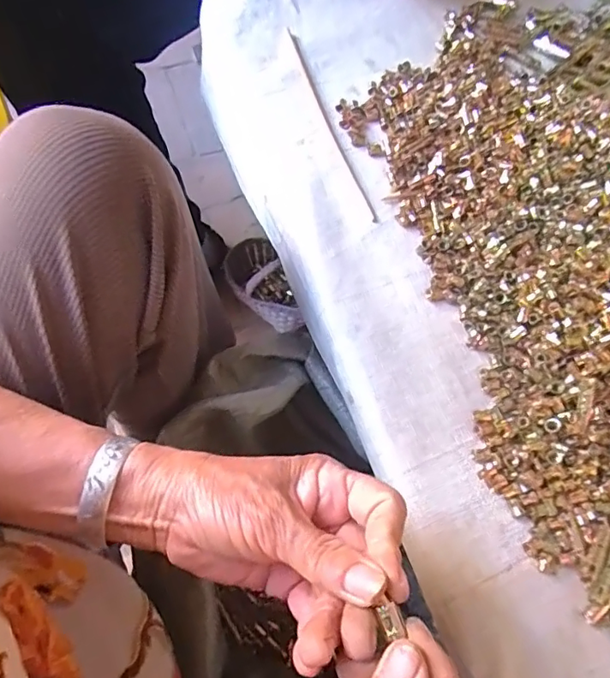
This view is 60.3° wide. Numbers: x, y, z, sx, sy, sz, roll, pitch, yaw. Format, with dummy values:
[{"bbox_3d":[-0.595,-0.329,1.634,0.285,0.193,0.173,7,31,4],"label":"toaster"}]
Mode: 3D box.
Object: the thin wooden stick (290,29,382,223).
[{"bbox_3d":[0.022,-0.193,0.460,0.009,0.004,0.222,-16,69,-9],"label":"thin wooden stick"}]

